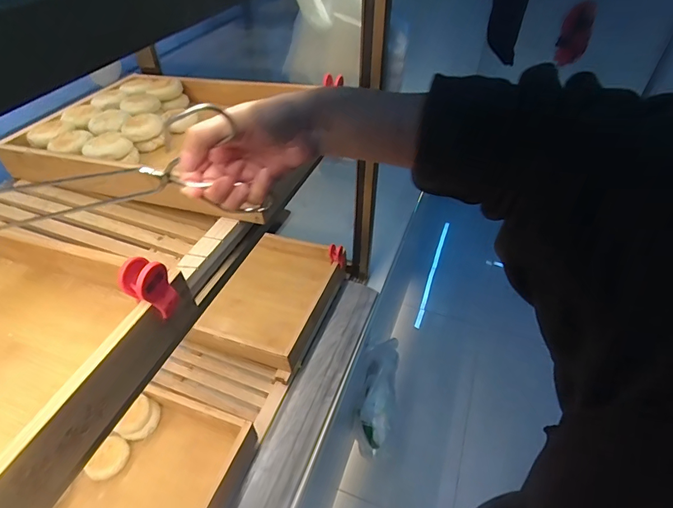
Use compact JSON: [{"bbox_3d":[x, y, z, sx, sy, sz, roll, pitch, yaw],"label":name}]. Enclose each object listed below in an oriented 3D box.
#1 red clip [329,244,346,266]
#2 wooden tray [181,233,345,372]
[{"bbox_3d":[0.002,0.002,0.894,0.037,0.045,0.044,0,44,0],"label":"red clip"},{"bbox_3d":[-0.140,0.091,0.877,0.245,0.071,0.300,14,46,15],"label":"wooden tray"}]

